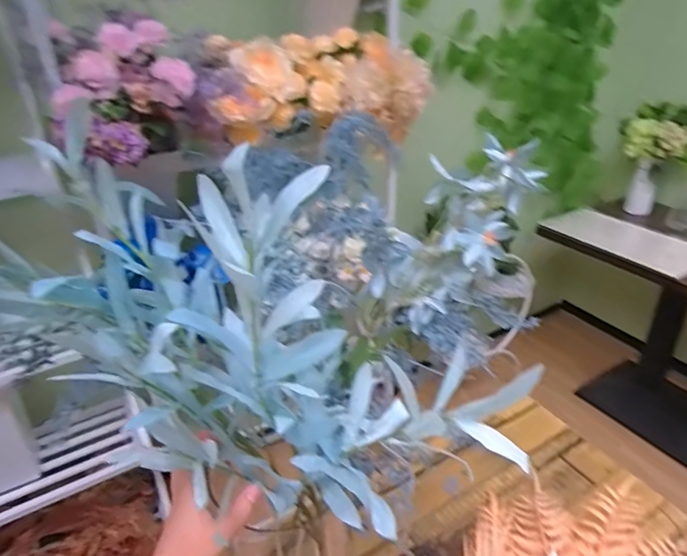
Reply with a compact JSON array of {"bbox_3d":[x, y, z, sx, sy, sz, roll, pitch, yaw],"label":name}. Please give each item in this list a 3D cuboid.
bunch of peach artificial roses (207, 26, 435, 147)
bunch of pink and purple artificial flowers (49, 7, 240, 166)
[{"bbox_3d":[-0.034,-0.385,0.972,0.463,0.196,0.213,-26,36,-34],"label":"bunch of peach artificial roses"},{"bbox_3d":[-0.348,-0.331,0.837,0.266,0.219,0.219,-17,32,-23],"label":"bunch of pink and purple artificial flowers"}]

